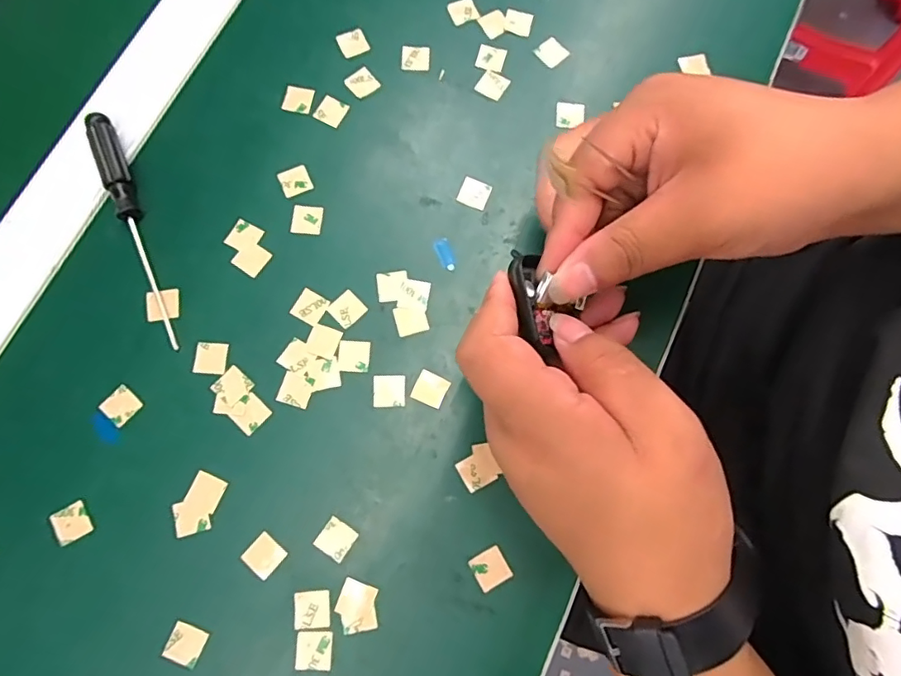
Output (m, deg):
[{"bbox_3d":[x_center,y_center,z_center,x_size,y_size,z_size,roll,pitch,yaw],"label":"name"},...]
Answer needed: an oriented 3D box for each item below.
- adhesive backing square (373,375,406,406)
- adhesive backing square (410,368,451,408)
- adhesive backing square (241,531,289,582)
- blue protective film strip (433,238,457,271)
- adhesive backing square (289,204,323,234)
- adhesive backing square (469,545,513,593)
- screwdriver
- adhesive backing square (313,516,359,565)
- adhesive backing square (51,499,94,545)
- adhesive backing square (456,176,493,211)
[{"bbox_3d":[-0.030,0.026,0.261,0.015,0.004,0.015,-4,76,3],"label":"adhesive backing square"},{"bbox_3d":[-0.010,0.025,0.261,0.015,0.004,0.015,22,75,6],"label":"adhesive backing square"},{"bbox_3d":[-0.085,0.099,0.243,0.016,0.004,0.015,39,74,10],"label":"adhesive backing square"},{"bbox_3d":[-0.002,-0.044,0.276,0.008,0.004,0.018,-24,78,-6],"label":"blue protective film strip"},{"bbox_3d":[-0.075,-0.062,0.281,0.016,0.004,0.015,6,79,1],"label":"adhesive backing square"},{"bbox_3d":[0.018,0.105,0.243,0.015,0.004,0.015,-29,77,-5],"label":"adhesive backing square"},{"bbox_3d":[-0.161,-0.057,0.271,0.015,0.012,0.130,-24,78,-6],"label":"screwdriver"},{"bbox_3d":[-0.052,0.092,0.245,0.015,0.004,0.015,32,75,9],"label":"adhesive backing square"},{"bbox_3d":[-0.174,0.085,0.245,0.014,0.004,0.016,-31,72,-14],"label":"adhesive backing square"},{"bbox_3d":[0.013,-0.077,0.286,0.016,0.004,0.016,22,76,3],"label":"adhesive backing square"}]

